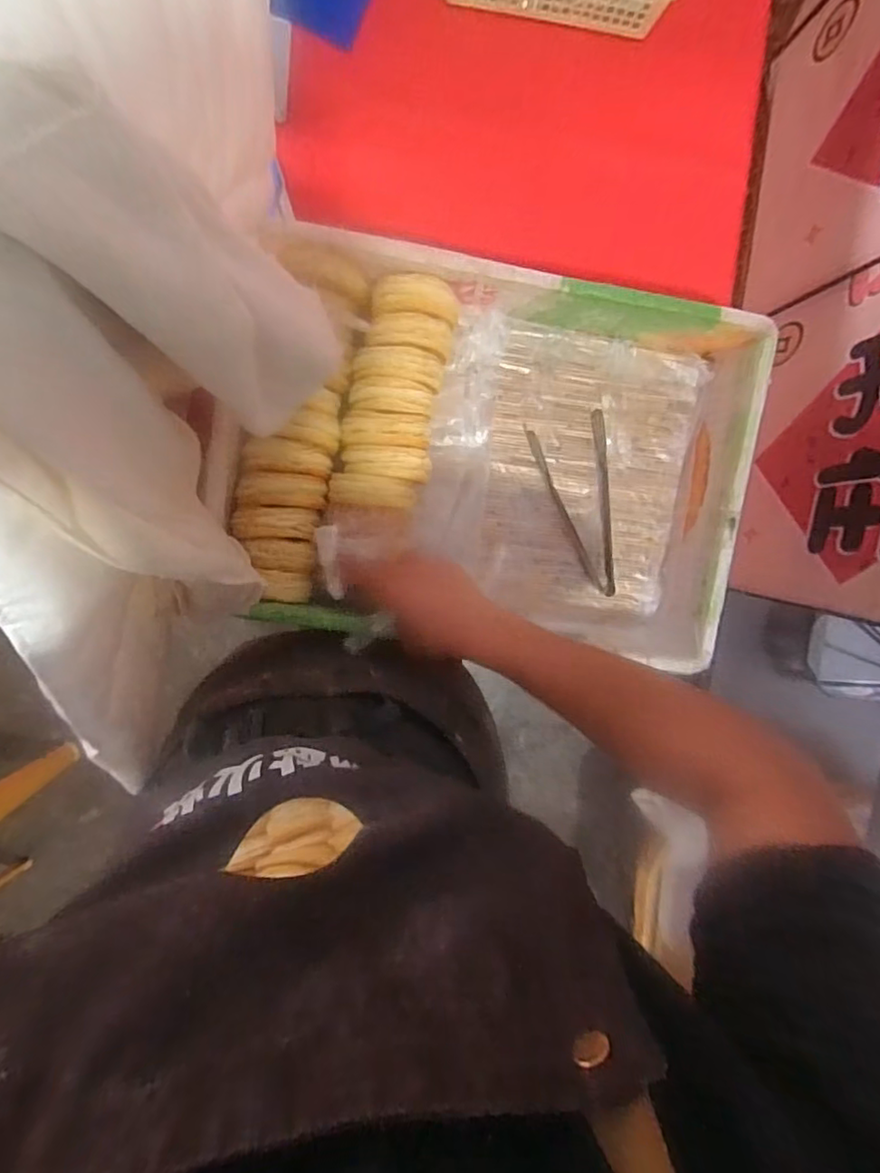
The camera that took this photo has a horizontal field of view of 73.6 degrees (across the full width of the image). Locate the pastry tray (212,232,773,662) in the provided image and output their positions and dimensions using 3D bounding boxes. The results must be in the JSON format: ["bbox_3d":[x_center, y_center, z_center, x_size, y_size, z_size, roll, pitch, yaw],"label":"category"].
[{"bbox_3d":[0.062,-0.139,0.703,0.564,0.118,0.415,7,97,-6],"label":"pastry tray"}]

